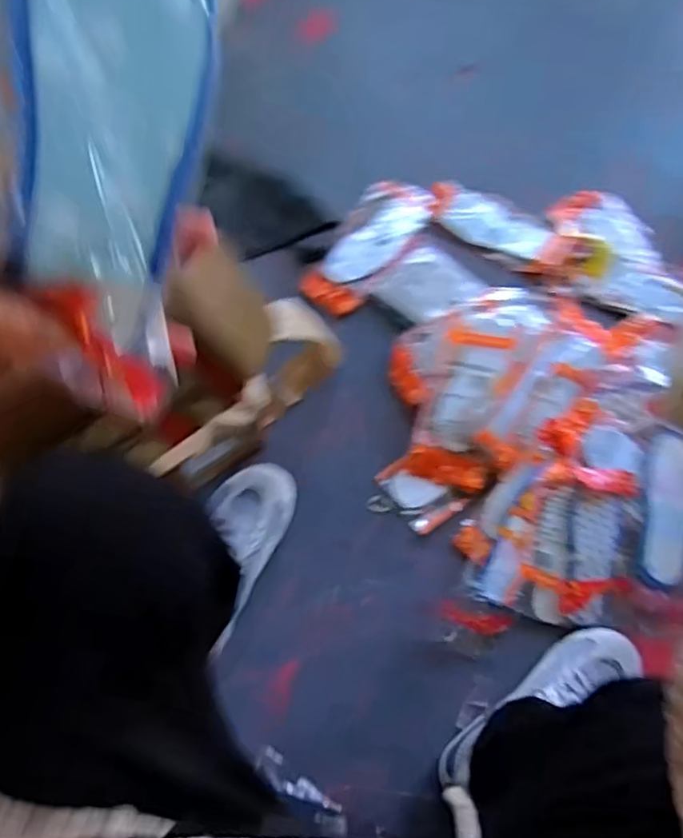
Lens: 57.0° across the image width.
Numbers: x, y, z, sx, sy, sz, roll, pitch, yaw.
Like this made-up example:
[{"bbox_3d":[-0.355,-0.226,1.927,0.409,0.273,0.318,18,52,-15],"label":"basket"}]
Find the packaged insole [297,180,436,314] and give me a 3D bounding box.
[{"bbox_3d":[0.035,-0.243,0.867,0.098,0.025,0.228,34,78,11],"label":"packaged insole"}]

